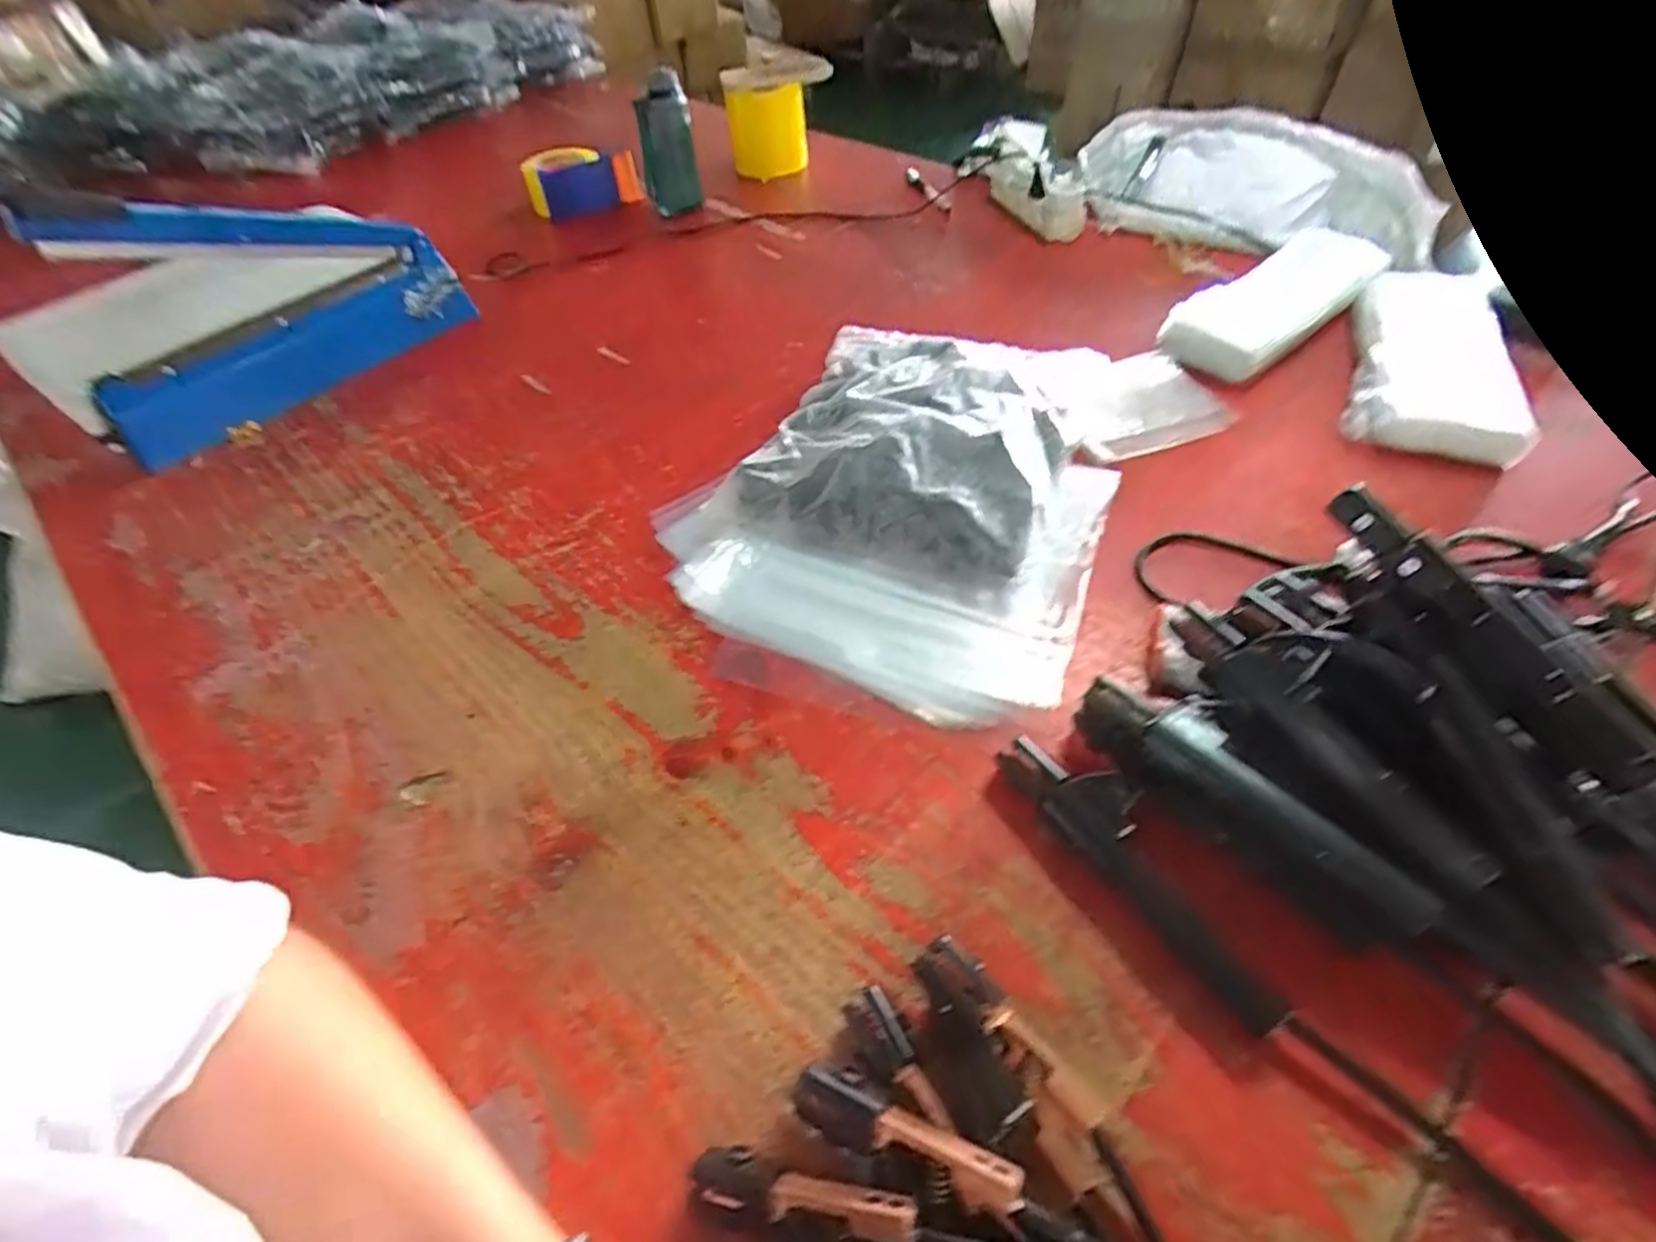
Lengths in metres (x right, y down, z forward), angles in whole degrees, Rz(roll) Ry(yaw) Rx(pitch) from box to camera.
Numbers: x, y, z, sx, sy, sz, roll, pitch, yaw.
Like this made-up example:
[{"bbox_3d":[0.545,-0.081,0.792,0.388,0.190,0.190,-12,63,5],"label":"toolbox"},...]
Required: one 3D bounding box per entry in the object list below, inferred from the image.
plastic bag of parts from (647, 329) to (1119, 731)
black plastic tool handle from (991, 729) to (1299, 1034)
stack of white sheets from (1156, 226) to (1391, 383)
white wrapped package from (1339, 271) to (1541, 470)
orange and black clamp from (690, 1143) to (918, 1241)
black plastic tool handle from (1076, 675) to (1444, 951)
[{"bbox_3d":[0.068,-0.147,0.687,0.358,0.064,0.489,15,50,17],"label":"plastic bag of parts"},{"bbox_3d":[0.183,0.141,0.447,0.045,0.026,0.194,-28,52,-20],"label":"black plastic tool handle"},{"bbox_3d":[0.501,-0.356,0.845,0.316,0.043,0.113,-33,53,-23],"label":"stack of white sheets"},{"bbox_3d":[0.612,-0.270,0.774,0.142,0.035,0.307,18,51,19],"label":"white wrapped package"},{"bbox_3d":[-0.012,0.263,0.346,0.102,0.040,0.027,8,49,11],"label":"orange and black clamp"},{"bbox_3d":[0.236,0.108,0.448,0.049,0.060,0.200,-31,53,-22],"label":"black plastic tool handle"}]

